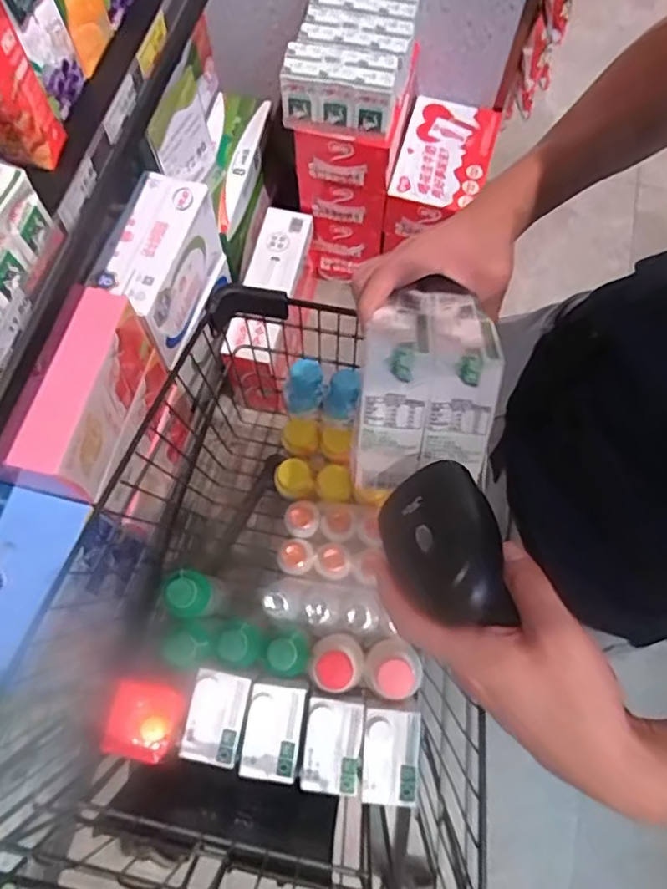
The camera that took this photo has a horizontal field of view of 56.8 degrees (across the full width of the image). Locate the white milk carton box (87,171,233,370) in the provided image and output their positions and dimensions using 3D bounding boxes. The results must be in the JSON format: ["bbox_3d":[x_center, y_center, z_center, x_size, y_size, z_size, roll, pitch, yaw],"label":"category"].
[{"bbox_3d":[-0.302,-0.306,1.095,0.125,0.200,0.290,15,70,5],"label":"white milk carton box"}]

